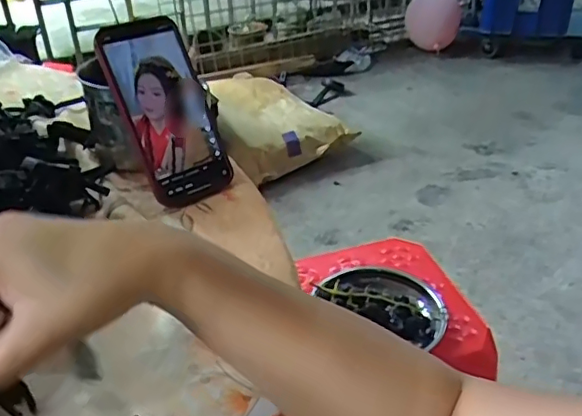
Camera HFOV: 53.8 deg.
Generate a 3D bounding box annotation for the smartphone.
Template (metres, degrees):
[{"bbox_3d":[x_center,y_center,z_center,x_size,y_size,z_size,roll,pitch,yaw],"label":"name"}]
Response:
[{"bbox_3d":[-0.106,-0.086,0.499,0.076,0.160,0.014,-23,4,-28],"label":"smartphone"}]

